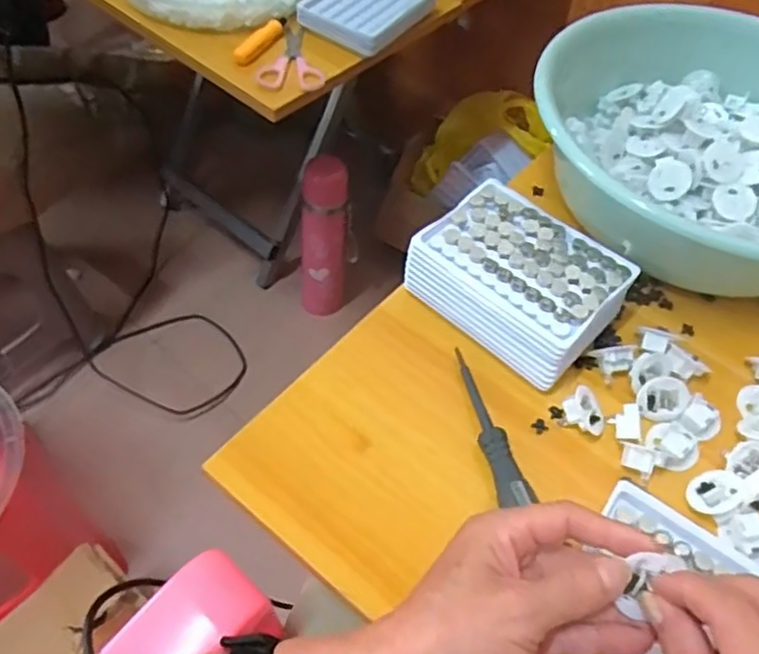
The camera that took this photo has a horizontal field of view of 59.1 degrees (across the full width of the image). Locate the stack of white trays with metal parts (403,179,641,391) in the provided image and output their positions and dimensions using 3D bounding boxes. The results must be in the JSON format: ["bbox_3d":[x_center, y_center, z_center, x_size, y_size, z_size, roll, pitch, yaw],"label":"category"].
[{"bbox_3d":[0.097,-0.034,0.475,0.132,0.045,0.105,39,59,21],"label":"stack of white trays with metal parts"}]

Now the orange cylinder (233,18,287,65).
[{"bbox_3d":[-0.118,-0.286,0.665,0.018,0.015,0.081,27,56,14],"label":"orange cylinder"}]

